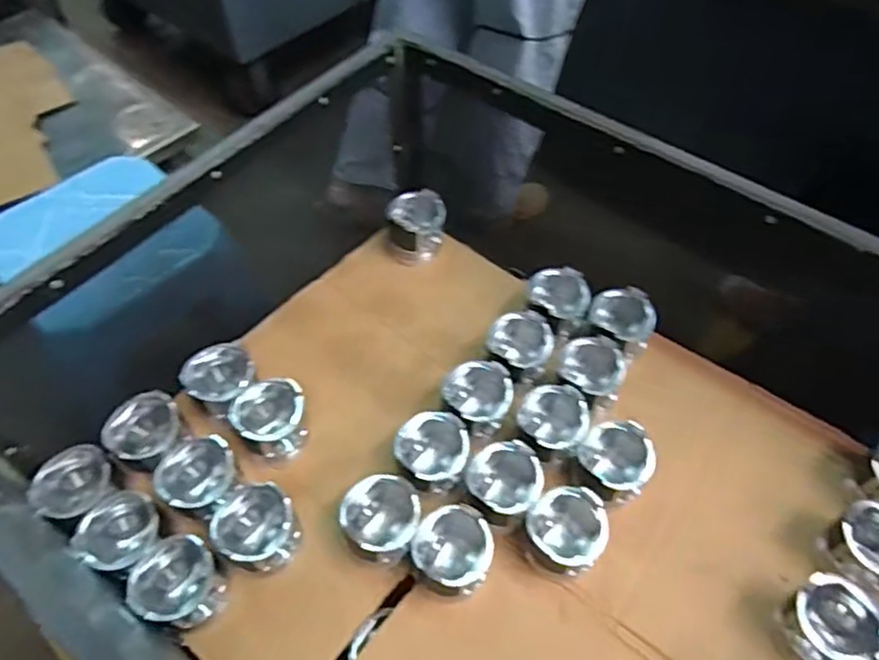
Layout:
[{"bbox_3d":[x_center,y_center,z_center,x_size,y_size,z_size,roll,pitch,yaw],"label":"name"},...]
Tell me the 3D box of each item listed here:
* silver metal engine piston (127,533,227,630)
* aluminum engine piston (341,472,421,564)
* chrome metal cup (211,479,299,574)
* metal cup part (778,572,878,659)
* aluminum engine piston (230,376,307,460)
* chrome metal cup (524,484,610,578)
[{"bbox_3d":[-0.271,0.262,0.674,0.086,0.063,0.082,37,62,22],"label":"silver metal engine piston"},{"bbox_3d":[-0.063,0.213,0.719,0.080,0.074,0.085,1,55,-1],"label":"aluminum engine piston"},{"bbox_3d":[-0.199,0.218,0.712,0.079,0.075,0.085,1,55,-1],"label":"chrome metal cup"},{"bbox_3d":[0.398,0.302,0.665,0.089,0.081,0.087,1,55,-1],"label":"metal cup part"},{"bbox_3d":[-0.203,0.108,0.789,0.082,0.076,0.086,1,55,-1],"label":"aluminum engine piston"},{"bbox_3d":[0.136,0.223,0.712,0.080,0.073,0.084,6,55,3],"label":"chrome metal cup"}]

